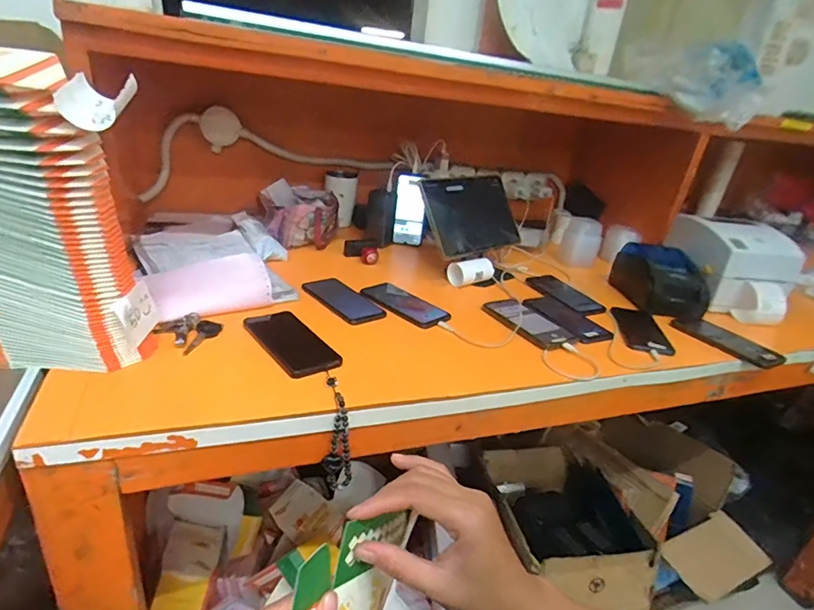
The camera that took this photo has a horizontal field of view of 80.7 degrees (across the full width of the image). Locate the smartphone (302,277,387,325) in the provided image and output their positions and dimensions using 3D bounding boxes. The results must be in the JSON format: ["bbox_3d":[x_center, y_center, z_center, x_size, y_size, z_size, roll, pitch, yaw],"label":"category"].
[{"bbox_3d":[-0.111,-0.006,0.836,0.085,0.016,0.182,-13,32,-37],"label":"smartphone"}]

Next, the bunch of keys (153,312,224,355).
[{"bbox_3d":[-0.304,0.031,0.664,0.069,0.022,0.076,16,26,18],"label":"bunch of keys"}]

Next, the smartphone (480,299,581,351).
[{"bbox_3d":[0.213,0.023,0.838,0.088,0.012,0.177,-8,29,-29],"label":"smartphone"}]

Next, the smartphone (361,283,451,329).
[{"bbox_3d":[-0.005,-0.006,0.844,0.163,0.009,0.079,27,31,36],"label":"smartphone"}]

